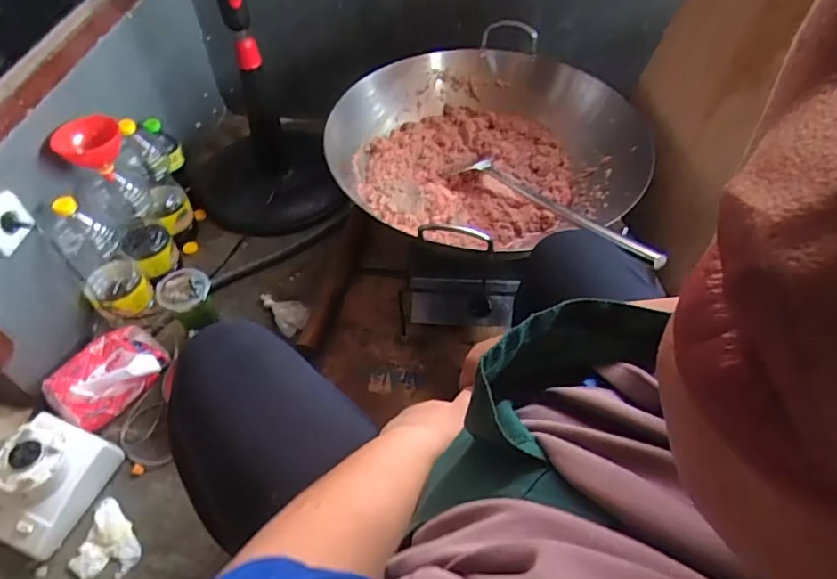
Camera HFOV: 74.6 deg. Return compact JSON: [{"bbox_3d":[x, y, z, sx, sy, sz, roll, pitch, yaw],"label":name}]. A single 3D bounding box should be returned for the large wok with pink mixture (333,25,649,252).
[{"bbox_3d":[0.105,-0.293,1.086,0.541,0.150,0.498,0,51,0],"label":"large wok with pink mixture"}]

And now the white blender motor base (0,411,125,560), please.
[{"bbox_3d":[-0.592,0.297,0.859,0.153,0.118,0.182,19,53,15],"label":"white blender motor base"}]

